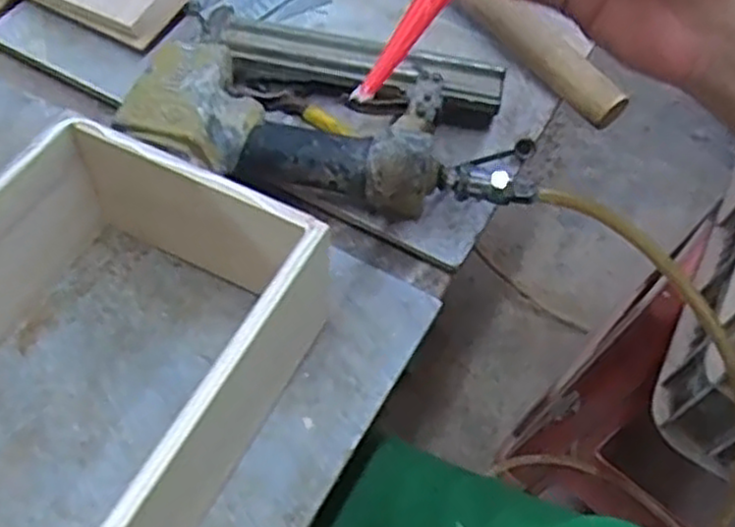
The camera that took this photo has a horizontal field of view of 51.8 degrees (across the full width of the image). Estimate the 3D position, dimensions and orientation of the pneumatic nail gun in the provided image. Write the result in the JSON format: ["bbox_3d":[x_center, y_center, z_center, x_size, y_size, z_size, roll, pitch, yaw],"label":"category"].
[{"bbox_3d":[-0.022,-0.102,0.502,0.242,0.059,0.149,6,56,-1],"label":"pneumatic nail gun"}]

